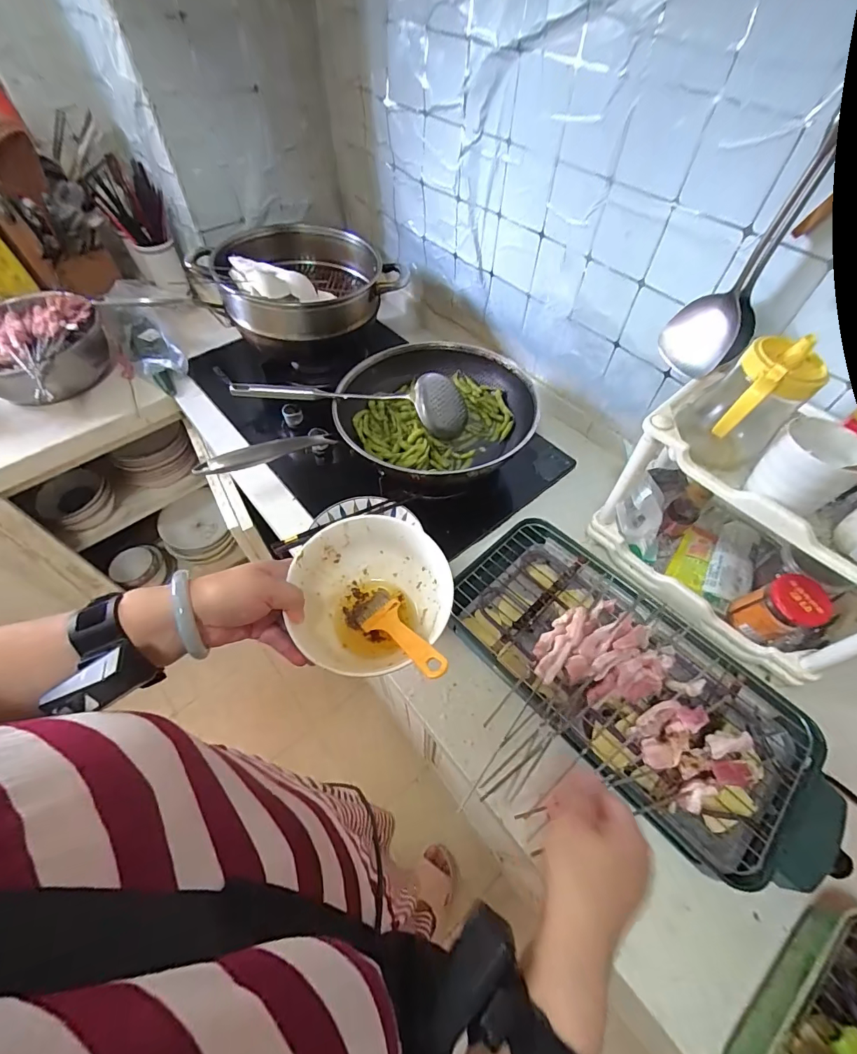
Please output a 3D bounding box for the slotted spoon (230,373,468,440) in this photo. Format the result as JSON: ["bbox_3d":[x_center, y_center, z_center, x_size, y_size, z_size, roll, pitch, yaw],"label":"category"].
[{"bbox_3d":[-0.120,-0.222,0.746,0.373,0.094,0.104,2,55,1],"label":"slotted spoon"}]

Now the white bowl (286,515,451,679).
[{"bbox_3d":[-0.053,0.067,0.433,0.144,0.073,0.133,0,55,0],"label":"white bowl"}]

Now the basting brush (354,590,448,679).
[{"bbox_3d":[-0.028,0.098,0.403,0.042,0.010,0.150,-31,26,-20],"label":"basting brush"}]

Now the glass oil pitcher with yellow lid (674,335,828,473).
[{"bbox_3d":[0.356,-0.130,0.493,0.085,0.144,0.095,11,55,7],"label":"glass oil pitcher with yellow lid"}]

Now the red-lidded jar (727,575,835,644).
[{"bbox_3d":[0.458,0.108,0.569,0.065,0.087,0.069,0,55,0],"label":"red-lidded jar"}]

